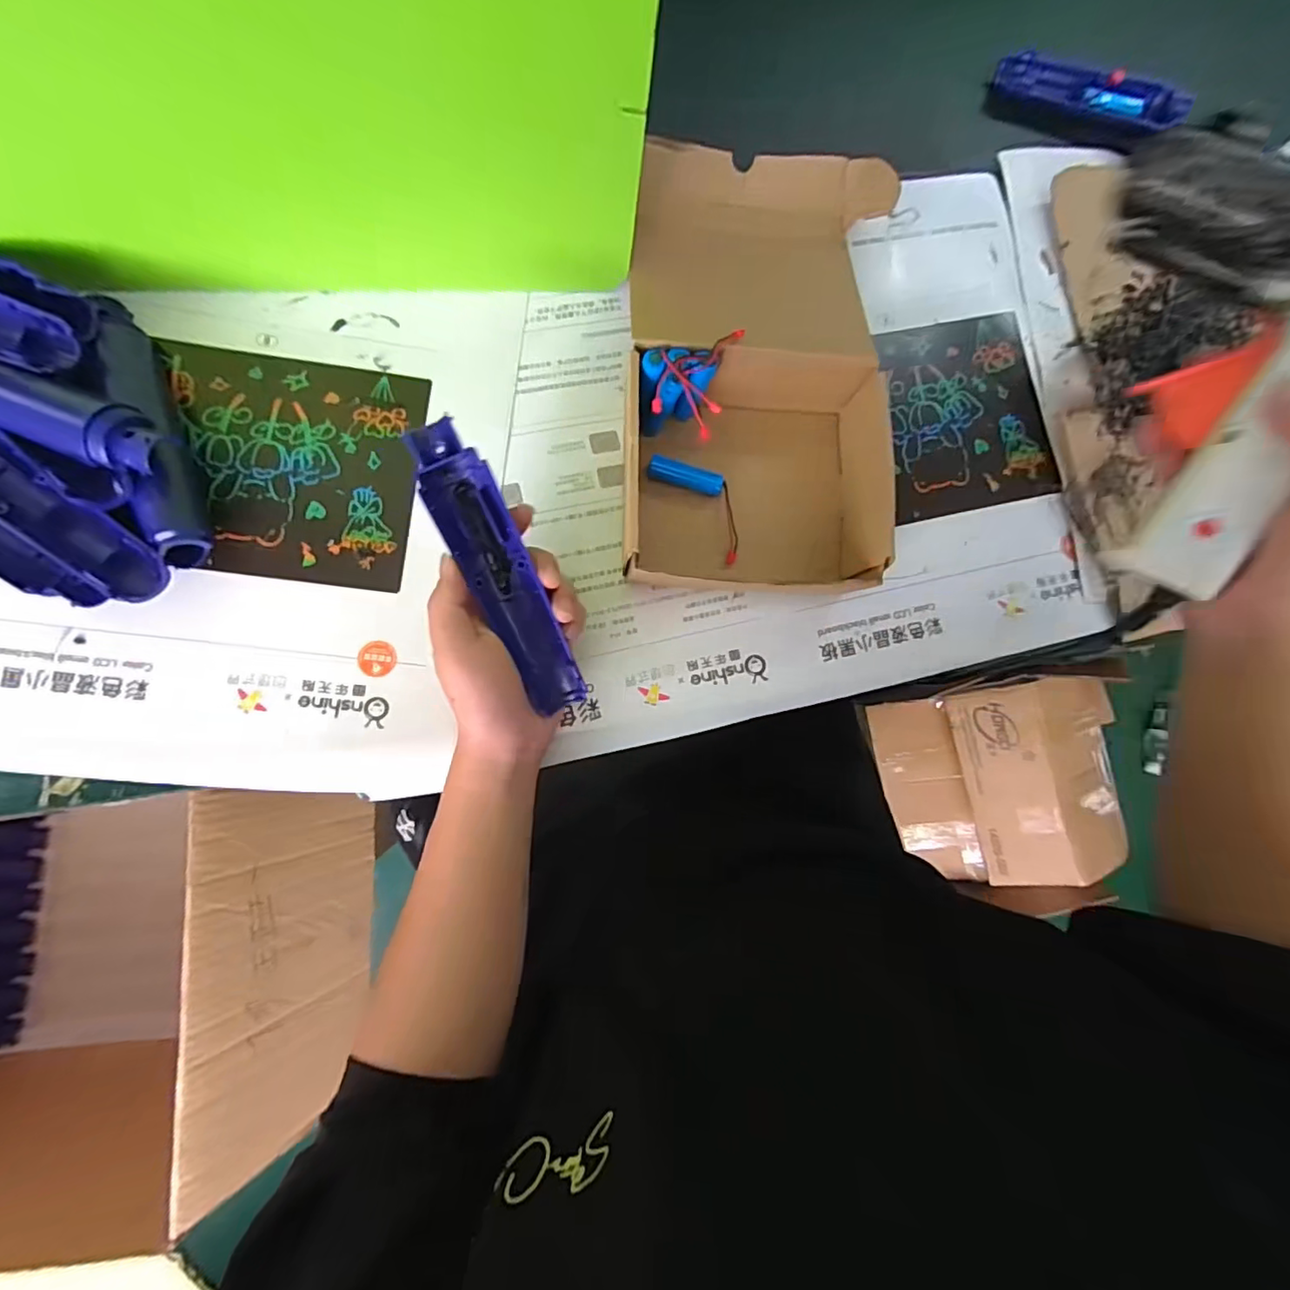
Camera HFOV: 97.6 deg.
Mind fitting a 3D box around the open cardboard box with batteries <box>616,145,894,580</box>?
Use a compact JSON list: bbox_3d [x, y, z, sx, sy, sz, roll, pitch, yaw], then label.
[{"bbox_3d":[0.075,-0.199,0.381,0.168,0.055,0.311,6,82,-6],"label":"open cardboard box with batteries"}]

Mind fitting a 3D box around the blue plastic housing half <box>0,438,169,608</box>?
[{"bbox_3d":[-0.363,-0.078,0.320,0.198,0.037,0.062,30,80,-2],"label":"blue plastic housing half"}]

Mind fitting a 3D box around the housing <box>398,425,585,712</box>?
[{"bbox_3d":[-0.083,-0.041,0.318,0.036,0.016,0.163,-25,102,-9],"label":"housing"}]

